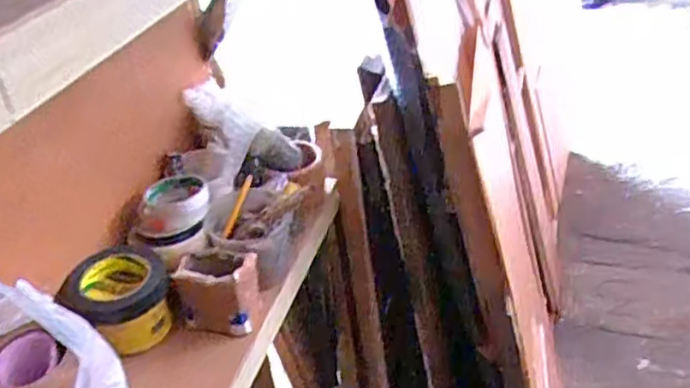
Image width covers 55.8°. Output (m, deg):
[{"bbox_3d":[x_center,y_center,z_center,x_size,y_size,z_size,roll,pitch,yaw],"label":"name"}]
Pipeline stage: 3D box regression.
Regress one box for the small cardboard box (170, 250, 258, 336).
[{"bbox_3d":[-0.161,0.123,0.822,0.102,0.081,0.066,-2,36,6],"label":"small cardboard box"}]

